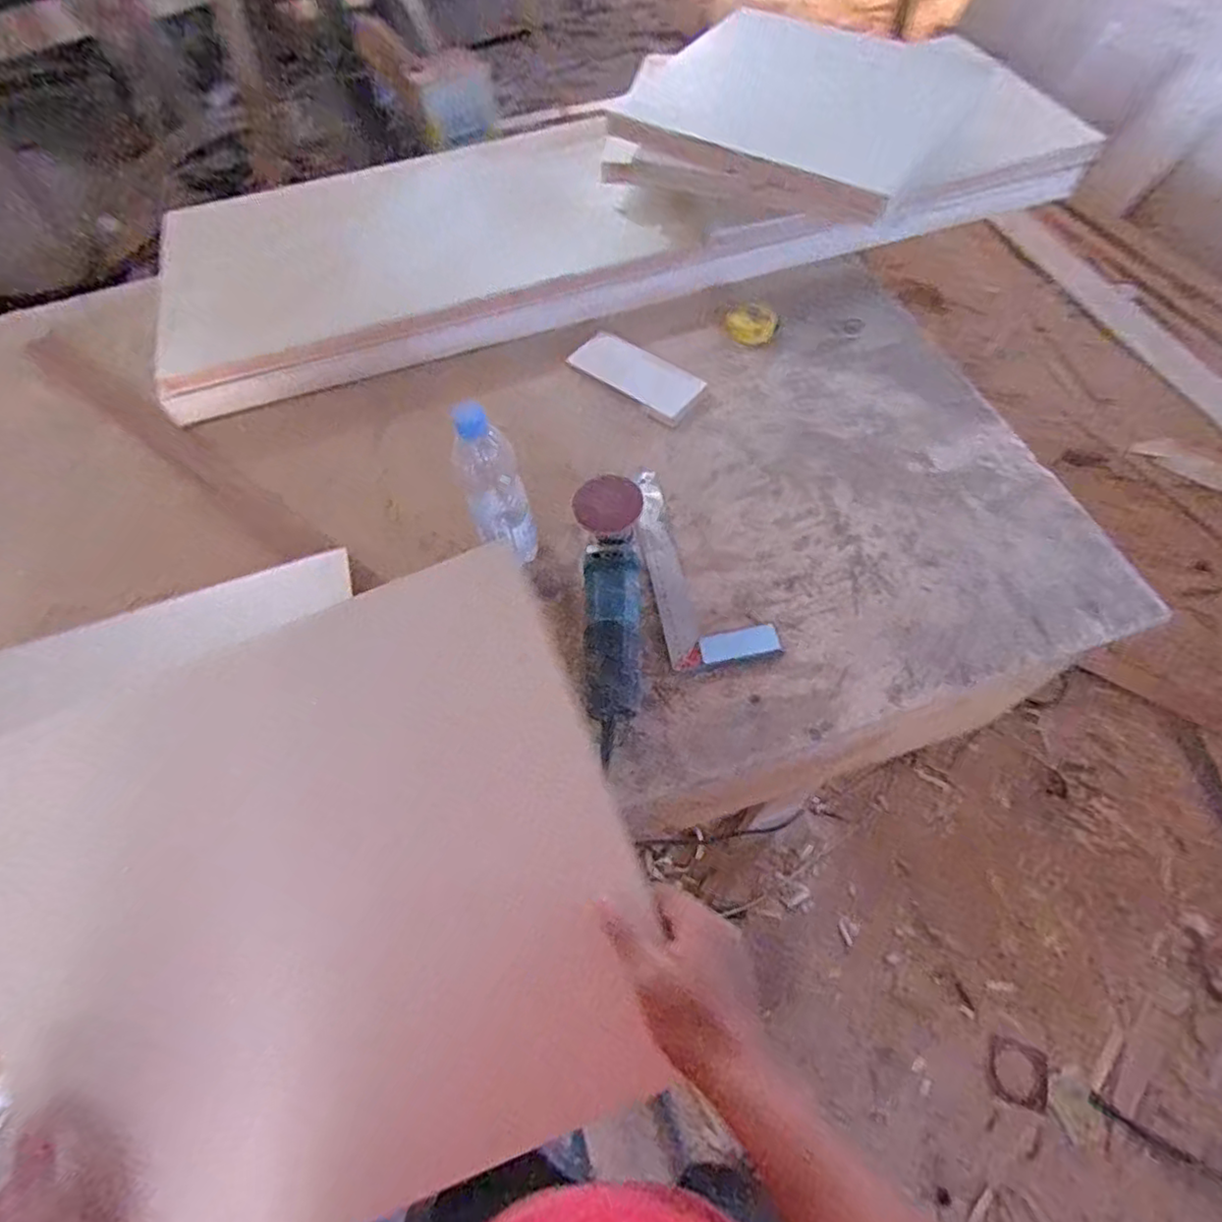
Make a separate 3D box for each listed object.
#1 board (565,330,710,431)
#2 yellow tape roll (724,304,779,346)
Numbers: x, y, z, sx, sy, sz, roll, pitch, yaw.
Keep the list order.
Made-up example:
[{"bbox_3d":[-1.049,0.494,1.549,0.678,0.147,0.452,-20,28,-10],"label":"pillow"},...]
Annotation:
[{"bbox_3d":[0.039,-0.354,0.974,0.205,0.008,0.097,37,69,21],"label":"board"},{"bbox_3d":[0.215,-0.440,1.002,0.076,0.022,0.076,-2,61,3],"label":"yellow tape roll"}]

